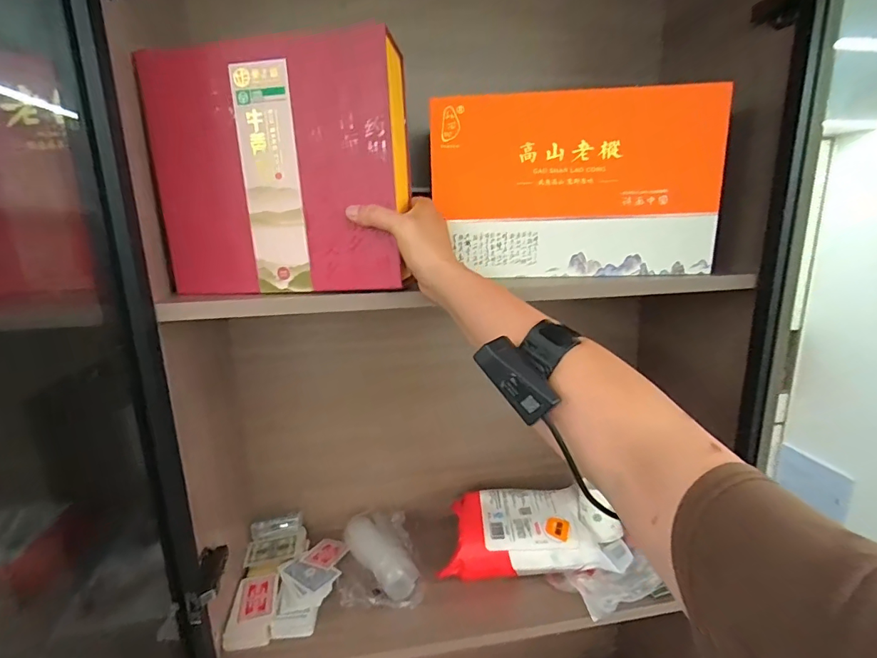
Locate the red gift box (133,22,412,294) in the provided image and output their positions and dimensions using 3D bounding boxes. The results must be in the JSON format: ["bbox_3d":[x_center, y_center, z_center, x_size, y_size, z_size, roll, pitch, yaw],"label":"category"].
[{"bbox_3d":[-0.164,-0.170,0.493,0.253,0.240,0.100,1,13,11],"label":"red gift box"}]

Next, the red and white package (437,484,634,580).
[{"bbox_3d":[0.136,0.333,0.737,0.251,0.082,0.129,-2,13,-1],"label":"red and white package"}]

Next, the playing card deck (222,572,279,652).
[{"bbox_3d":[-0.267,0.404,0.644,0.061,0.019,0.109,-4,13,-10],"label":"playing card deck"}]

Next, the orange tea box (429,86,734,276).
[{"bbox_3d":[0.162,-0.181,0.575,0.347,0.219,0.062,-1,13,2],"label":"orange tea box"}]

